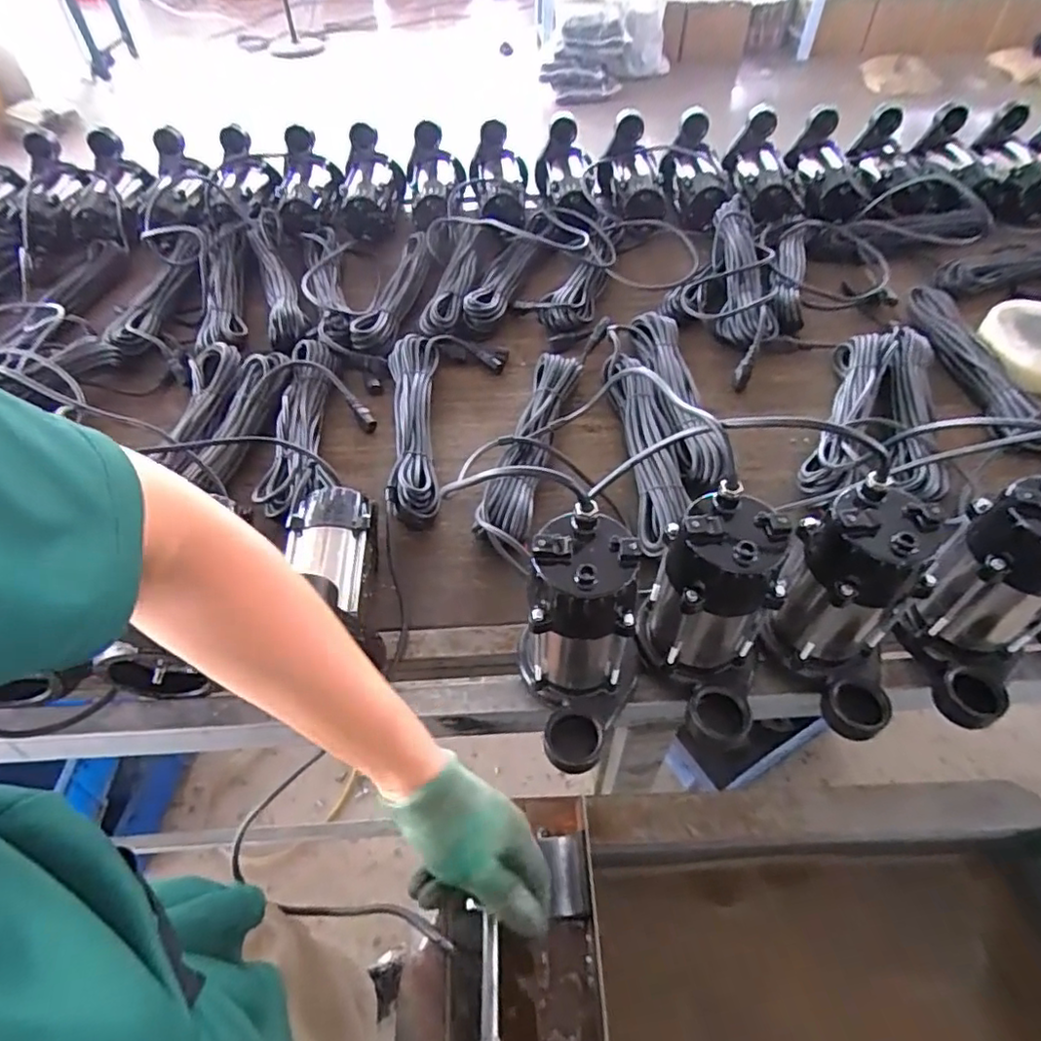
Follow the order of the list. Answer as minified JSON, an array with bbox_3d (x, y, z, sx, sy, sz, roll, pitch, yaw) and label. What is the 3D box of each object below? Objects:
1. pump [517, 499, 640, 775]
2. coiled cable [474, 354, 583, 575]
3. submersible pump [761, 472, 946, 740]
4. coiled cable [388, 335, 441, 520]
[{"bbox_3d":[0.047,0.113,0.538,0.114,0.209,0.146,15,53,12],"label":"pump"},{"bbox_3d":[0.013,-0.095,0.795,0.074,0.051,0.345,10,52,9],"label":"coiled cable"},{"bbox_3d":[0.311,0.083,0.556,0.094,0.198,0.157,-30,57,-21],"label":"submersible pump"},{"bbox_3d":[-0.144,-0.144,0.839,0.078,0.045,0.344,-7,52,-5],"label":"coiled cable"}]

